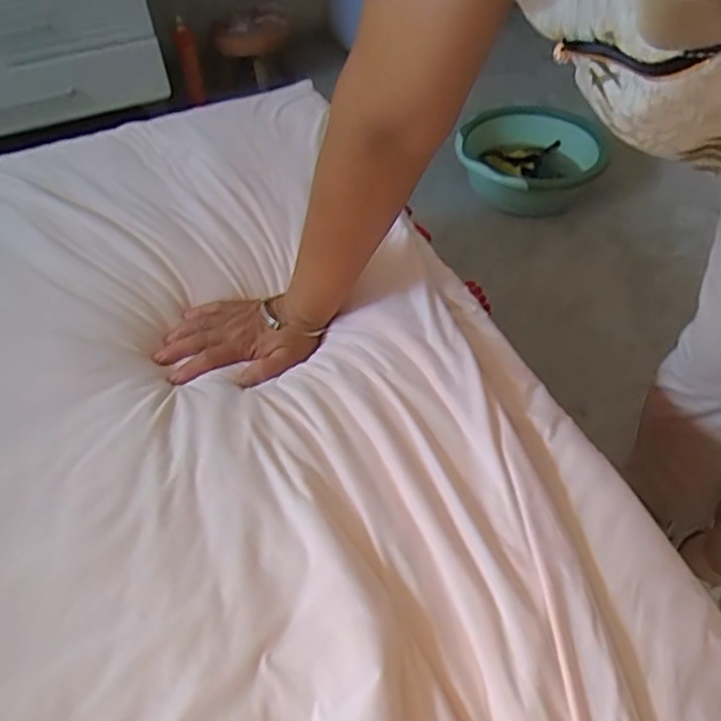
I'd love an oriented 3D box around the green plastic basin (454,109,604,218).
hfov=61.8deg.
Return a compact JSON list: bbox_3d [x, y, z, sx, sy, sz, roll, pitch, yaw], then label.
[{"bbox_3d":[0.413,-0.493,1.504,0.345,0.118,0.351,-1,49,1],"label":"green plastic basin"}]

